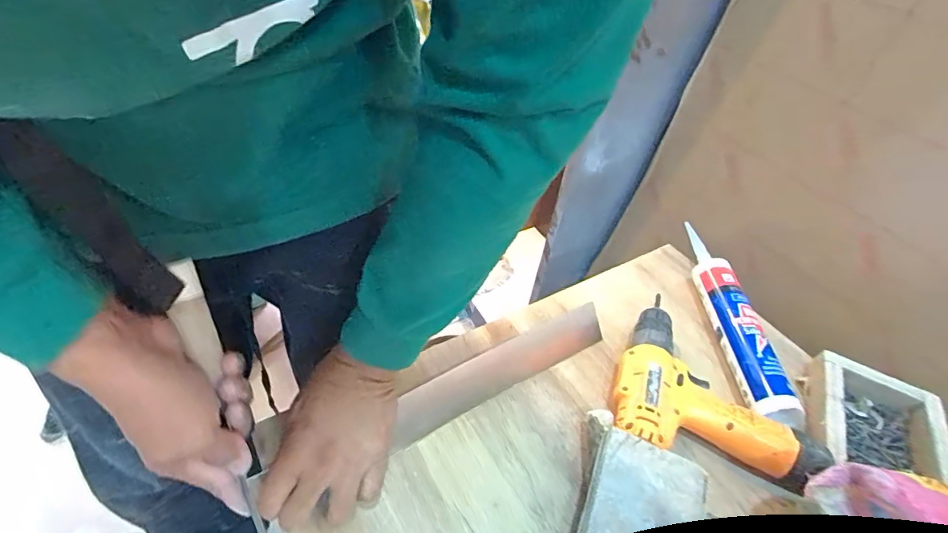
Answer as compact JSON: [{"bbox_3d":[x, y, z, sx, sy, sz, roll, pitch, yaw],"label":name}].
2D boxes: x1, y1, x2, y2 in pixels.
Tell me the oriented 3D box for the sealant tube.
[{"bbox_3d":[0.321,0.050,0.599,0.050,0.040,0.326,2,45,-5],"label":"sealant tube"}]

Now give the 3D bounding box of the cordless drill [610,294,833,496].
[{"bbox_3d":[0.243,0.125,0.517,0.190,0.050,0.201,9,44,1],"label":"cordless drill"}]

